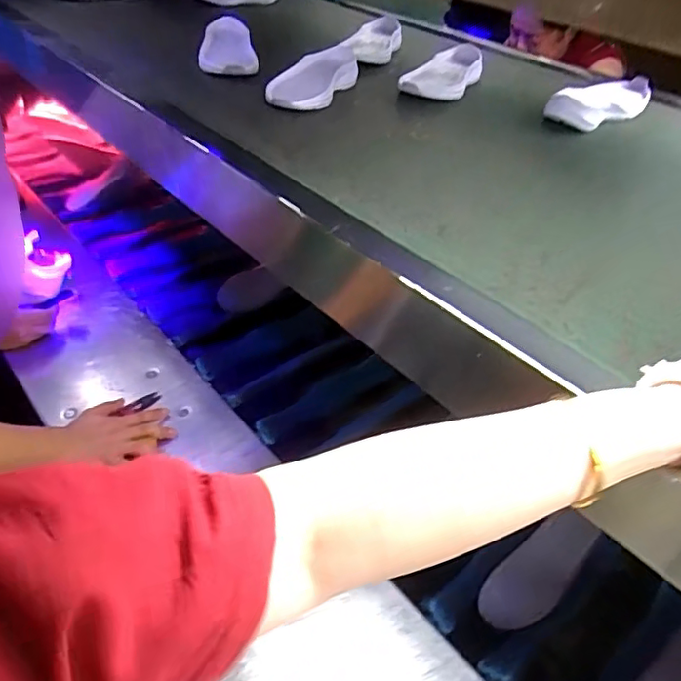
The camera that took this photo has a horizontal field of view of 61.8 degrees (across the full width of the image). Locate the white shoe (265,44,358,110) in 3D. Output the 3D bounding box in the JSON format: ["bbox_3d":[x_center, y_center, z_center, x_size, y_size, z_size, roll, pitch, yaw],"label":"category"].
[{"bbox_3d":[-0.037,-0.392,0.853,0.089,0.041,0.241,17,41,12],"label":"white shoe"}]

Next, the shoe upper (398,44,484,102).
[{"bbox_3d":[0.171,-0.438,0.927,0.090,0.038,0.213,20,44,15],"label":"shoe upper"}]

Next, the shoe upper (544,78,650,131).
[{"bbox_3d":[0.396,-0.366,0.869,0.089,0.033,0.207,35,50,29],"label":"shoe upper"}]

